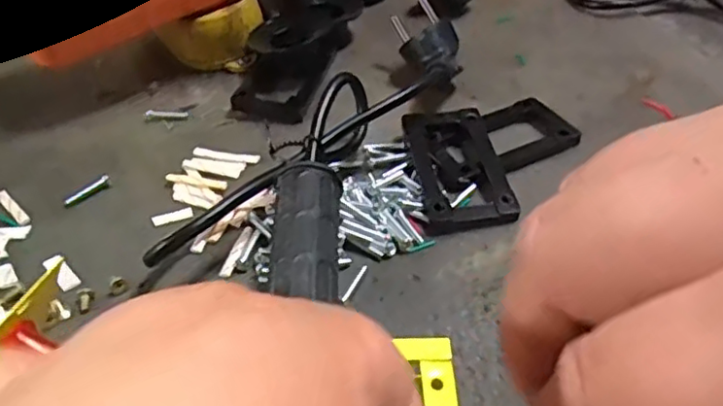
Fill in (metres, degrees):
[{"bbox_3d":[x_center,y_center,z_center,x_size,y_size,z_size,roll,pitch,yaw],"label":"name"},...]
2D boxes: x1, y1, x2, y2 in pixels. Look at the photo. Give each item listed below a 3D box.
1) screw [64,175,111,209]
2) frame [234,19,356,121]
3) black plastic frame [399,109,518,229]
[{"bbox_3d":[-0.133,-0.006,0.309,0.004,0.005,0.024,31,53,31],"label":"screw"},{"bbox_3d":[-0.041,-0.088,0.377,0.045,0.022,0.105,9,44,12],"label":"frame"},{"bbox_3d":[0.046,-0.017,0.308,0.040,0.013,0.080,-8,43,-6],"label":"black plastic frame"}]

